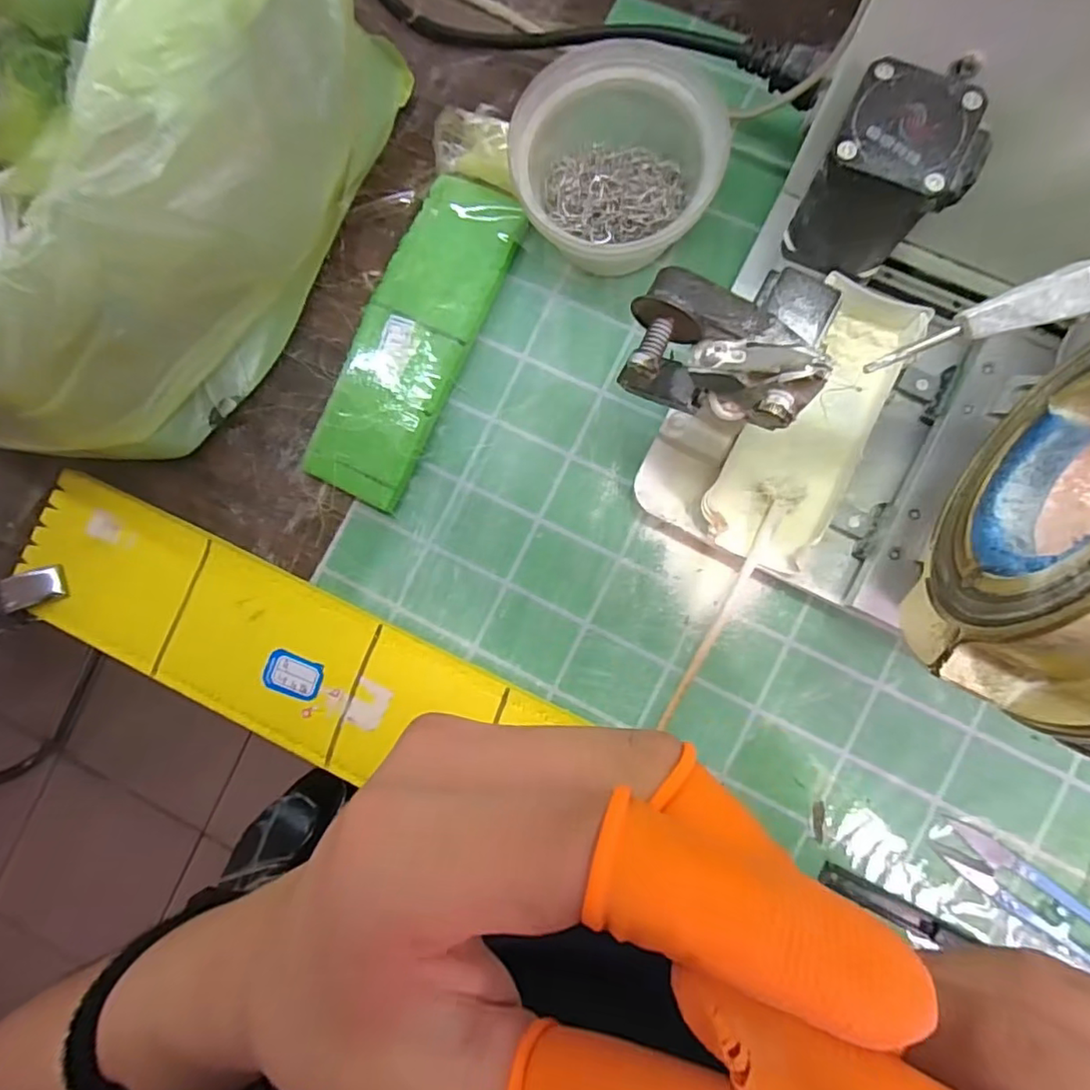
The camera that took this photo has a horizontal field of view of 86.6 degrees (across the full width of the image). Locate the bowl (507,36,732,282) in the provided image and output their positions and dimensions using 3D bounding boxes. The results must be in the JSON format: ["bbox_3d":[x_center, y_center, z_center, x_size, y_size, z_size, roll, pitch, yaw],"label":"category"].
[{"bbox_3d":[0.035,-0.185,0.291,0.095,0.055,0.095,0,86,4],"label":"bowl"}]

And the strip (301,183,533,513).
[{"bbox_3d":[-0.071,-0.113,0.316,0.058,0.016,0.181,25,88,6],"label":"strip"}]

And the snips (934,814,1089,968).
[{"bbox_3d":[0.235,0.170,0.273,0.100,0.010,0.024,38,89,6],"label":"snips"}]

